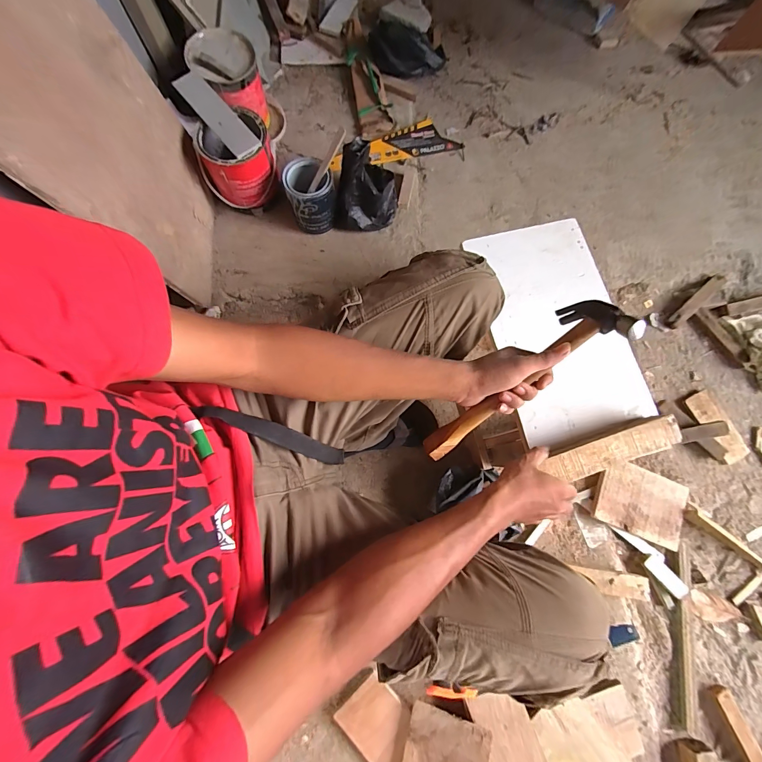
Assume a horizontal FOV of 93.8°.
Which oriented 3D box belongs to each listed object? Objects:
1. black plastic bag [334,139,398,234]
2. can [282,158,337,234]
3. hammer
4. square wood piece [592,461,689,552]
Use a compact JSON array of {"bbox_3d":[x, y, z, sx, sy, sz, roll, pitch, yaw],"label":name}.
[{"bbox_3d":[-0.030,-0.453,0.846,0.139,0.118,0.154,10,77,1],"label":"black plastic bag"},{"bbox_3d":[-0.159,-0.426,0.832,0.103,0.124,0.106,0,78,-1],"label":"can"},{"bbox_3d":[0.165,-0.007,0.451,0.275,0.022,0.090,-35,41,16],"label":"hammer"},{"bbox_3d":[0.573,0.267,0.784,0.206,0.008,0.140,23,80,-3],"label":"square wood piece"}]

